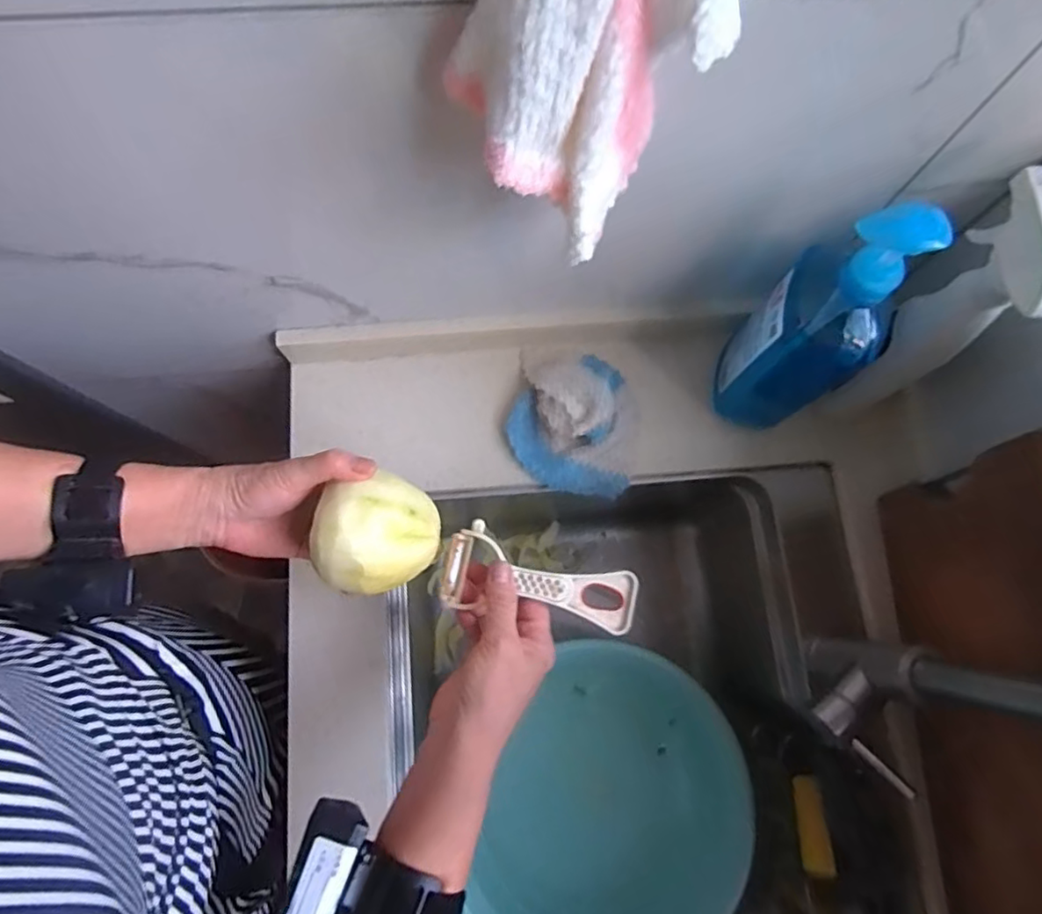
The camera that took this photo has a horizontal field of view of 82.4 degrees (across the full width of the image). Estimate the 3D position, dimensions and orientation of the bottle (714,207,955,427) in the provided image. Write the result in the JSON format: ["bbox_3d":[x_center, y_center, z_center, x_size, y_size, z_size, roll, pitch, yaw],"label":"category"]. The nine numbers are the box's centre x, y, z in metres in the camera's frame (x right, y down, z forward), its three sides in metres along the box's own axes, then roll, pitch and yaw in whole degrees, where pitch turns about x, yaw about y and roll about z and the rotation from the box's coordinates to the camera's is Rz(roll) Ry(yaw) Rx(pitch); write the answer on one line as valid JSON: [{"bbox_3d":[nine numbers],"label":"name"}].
[{"bbox_3d":[0.228,-0.095,0.486,0.066,0.272,0.091,-43,81,-11],"label":"bottle"}]

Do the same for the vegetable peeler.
[{"bbox_3d":[0.016,0.095,0.448,0.145,0.018,0.060,18,75,-4],"label":"vegetable peeler"}]

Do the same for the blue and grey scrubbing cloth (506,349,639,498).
[{"bbox_3d":[0.054,-0.040,0.577,0.126,0.050,0.135,13,75,1],"label":"blue and grey scrubbing cloth"}]

